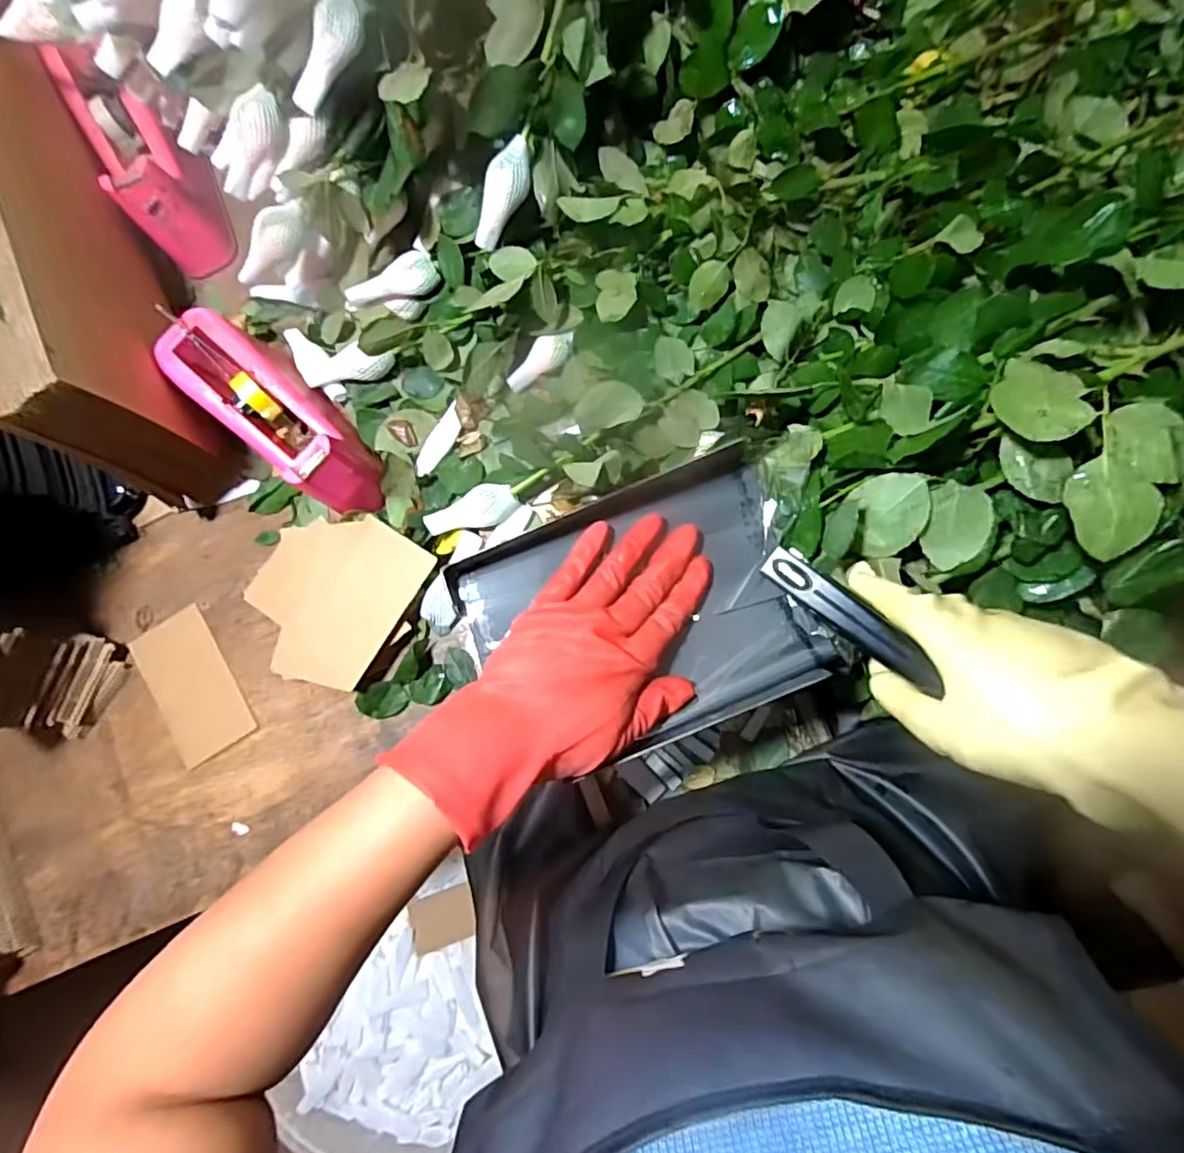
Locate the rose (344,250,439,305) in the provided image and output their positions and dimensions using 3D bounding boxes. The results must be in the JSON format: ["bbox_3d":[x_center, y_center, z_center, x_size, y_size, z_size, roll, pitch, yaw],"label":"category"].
[{"bbox_3d":[-0.177,-0.260,0.550,0.079,0.031,0.030,-32,82,1],"label":"rose"}]

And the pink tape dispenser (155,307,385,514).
[{"bbox_3d":[-0.272,-0.134,0.529,0.209,0.106,0.081,43,89,-5],"label":"pink tape dispenser"}]

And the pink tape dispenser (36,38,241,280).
[{"bbox_3d":[-0.420,-0.397,0.567,0.075,0.084,0.205,-30,98,1],"label":"pink tape dispenser"}]

